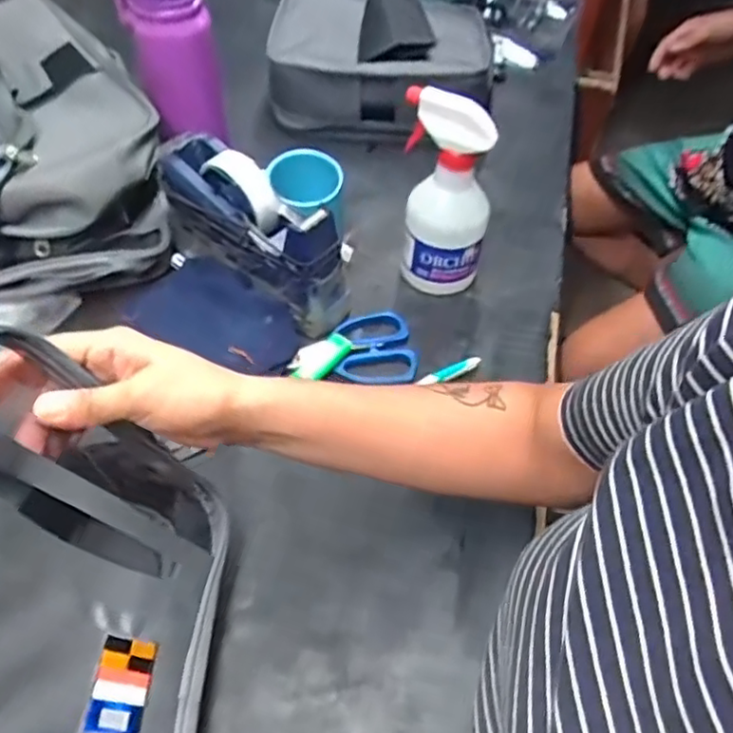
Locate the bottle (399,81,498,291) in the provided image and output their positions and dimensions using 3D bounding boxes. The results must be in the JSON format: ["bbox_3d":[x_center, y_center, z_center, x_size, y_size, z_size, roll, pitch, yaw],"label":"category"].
[{"bbox_3d":[0.074,-0.166,0.585,0.080,0.184,0.100,0,53,-3],"label":"bottle"}]

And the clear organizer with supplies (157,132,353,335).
[{"bbox_3d":[-0.105,-0.132,0.590,0.207,0.114,0.071,33,58,19],"label":"clear organizer with supplies"}]

